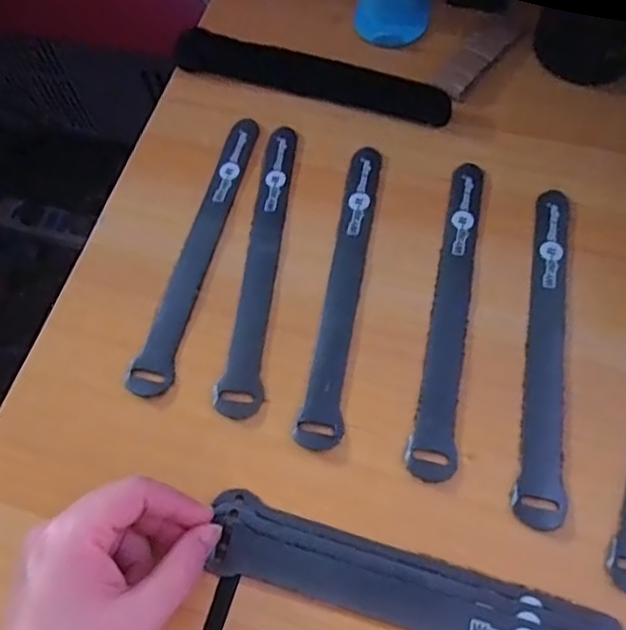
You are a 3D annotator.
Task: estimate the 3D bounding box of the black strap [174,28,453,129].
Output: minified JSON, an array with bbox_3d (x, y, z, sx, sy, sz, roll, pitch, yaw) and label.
[{"bbox_3d":[-0.002,-0.172,0.439,0.200,0.009,0.033,16,65,10],"label":"black strap"}]

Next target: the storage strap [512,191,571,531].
[{"bbox_3d":[0.133,0.013,0.348,0.022,0.004,0.206,10,65,8],"label":"storage strap"}]

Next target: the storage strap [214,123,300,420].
[{"bbox_3d":[-0.030,-0.036,0.385,0.025,0.005,0.207,6,64,6],"label":"storage strap"}]

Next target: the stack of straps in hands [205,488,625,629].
[{"bbox_3d":[0.045,0.130,0.293,0.192,0.010,0.035,13,65,11],"label":"stack of straps in hands"}]

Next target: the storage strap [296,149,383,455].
[{"bbox_3d":[0.021,-0.022,0.372,0.023,0.004,0.207,9,64,7],"label":"storage strap"}]

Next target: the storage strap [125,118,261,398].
[{"bbox_3d":[-0.069,-0.046,0.389,0.024,0.006,0.206,13,65,9],"label":"storage strap"}]

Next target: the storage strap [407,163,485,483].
[{"bbox_3d":[0.083,-0.008,0.361,0.024,0.004,0.208,11,65,8],"label":"storage strap"}]

